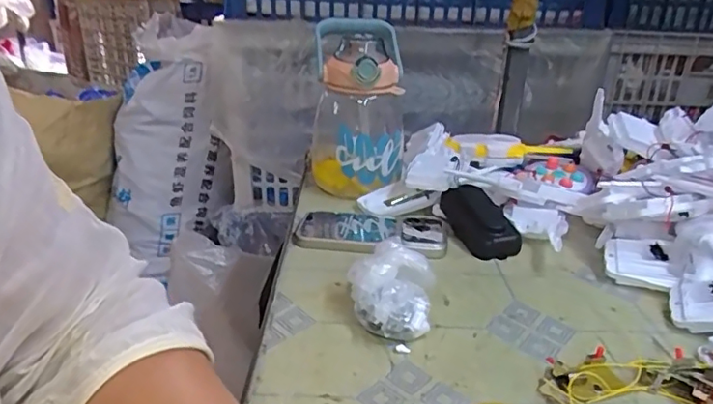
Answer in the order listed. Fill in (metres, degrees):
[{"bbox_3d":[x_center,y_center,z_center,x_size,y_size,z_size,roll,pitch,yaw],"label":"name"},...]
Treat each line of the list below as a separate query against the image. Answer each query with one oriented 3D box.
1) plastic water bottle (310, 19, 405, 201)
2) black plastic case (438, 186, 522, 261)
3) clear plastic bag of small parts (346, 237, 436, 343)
[{"bbox_3d":[0.002,-0.113,0.666,0.105,0.192,0.116,3,22,1],"label":"plastic water bottle"},{"bbox_3d":[0.129,0.020,0.568,0.050,0.039,0.101,-4,23,-16],"label":"black plastic case"},{"bbox_3d":[0.029,0.067,0.419,0.061,0.052,0.072,-13,26,-32],"label":"clear plastic bag of small parts"}]

